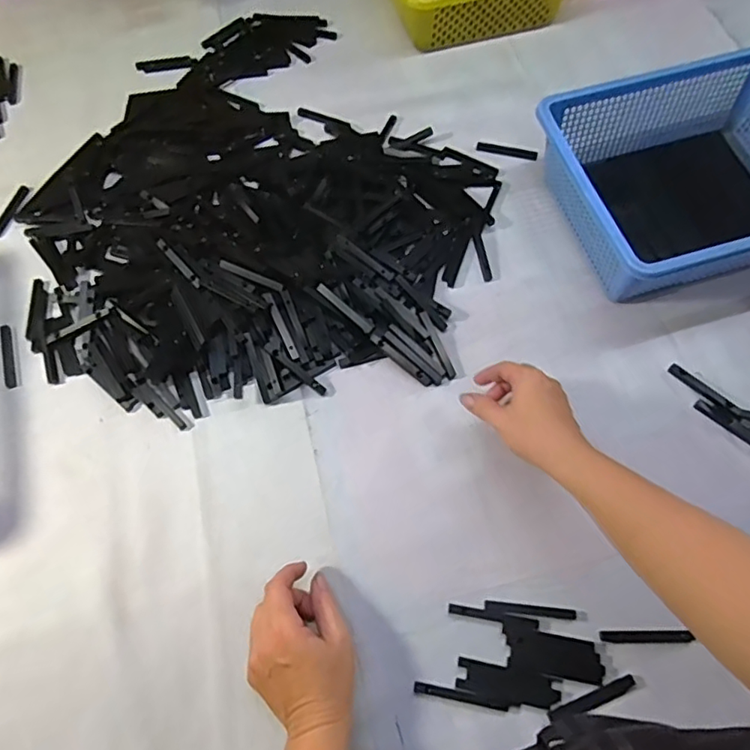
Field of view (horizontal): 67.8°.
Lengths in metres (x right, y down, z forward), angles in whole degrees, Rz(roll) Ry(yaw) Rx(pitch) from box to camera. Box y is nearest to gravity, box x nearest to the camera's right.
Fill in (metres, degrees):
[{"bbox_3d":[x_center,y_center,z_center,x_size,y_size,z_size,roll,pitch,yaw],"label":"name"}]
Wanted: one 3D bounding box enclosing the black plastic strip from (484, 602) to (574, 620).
[{"bbox_3d":[0.132,0.201,0.475,0.075,0.004,0.010,5,65,4],"label":"black plastic strip"}]

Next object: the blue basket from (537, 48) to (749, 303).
[{"bbox_3d":[0.341,-0.206,0.595,0.288,0.102,0.237,-17,66,-6],"label":"blue basket"}]

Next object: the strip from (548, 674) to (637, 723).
[{"bbox_3d":[0.174,0.261,0.447,0.075,0.004,0.011,-21,66,-8],"label":"strip"}]

